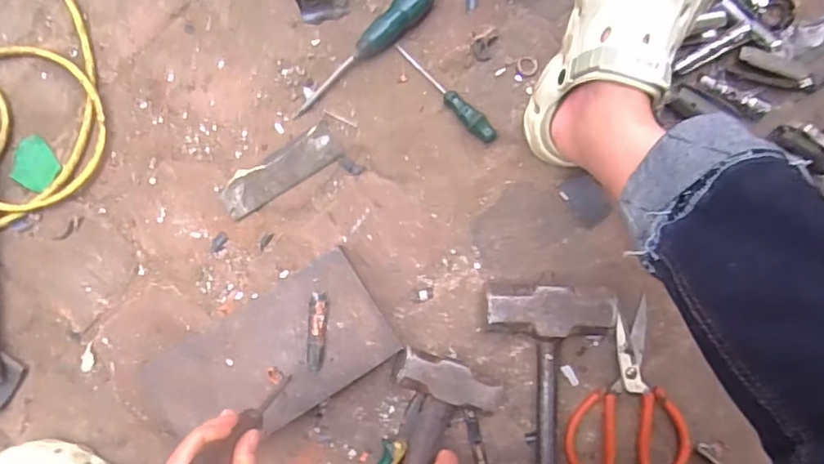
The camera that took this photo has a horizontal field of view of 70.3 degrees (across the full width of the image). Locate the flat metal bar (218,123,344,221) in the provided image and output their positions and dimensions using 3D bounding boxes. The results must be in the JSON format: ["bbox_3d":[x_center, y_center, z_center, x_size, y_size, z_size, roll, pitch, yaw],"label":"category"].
[{"bbox_3d":[-0.136,-0.063,0.604,0.130,0.008,0.042,-33,90,-2],"label":"flat metal bar"}]

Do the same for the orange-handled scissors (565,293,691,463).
[{"bbox_3d":[0.221,0.163,0.598,0.118,0.030,0.179,1,90,-6],"label":"orange-handled scissors"}]

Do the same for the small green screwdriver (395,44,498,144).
[{"bbox_3d":[0.035,-0.146,0.602,0.018,0.017,0.141,-43,88,-5],"label":"small green screwdriver"}]

